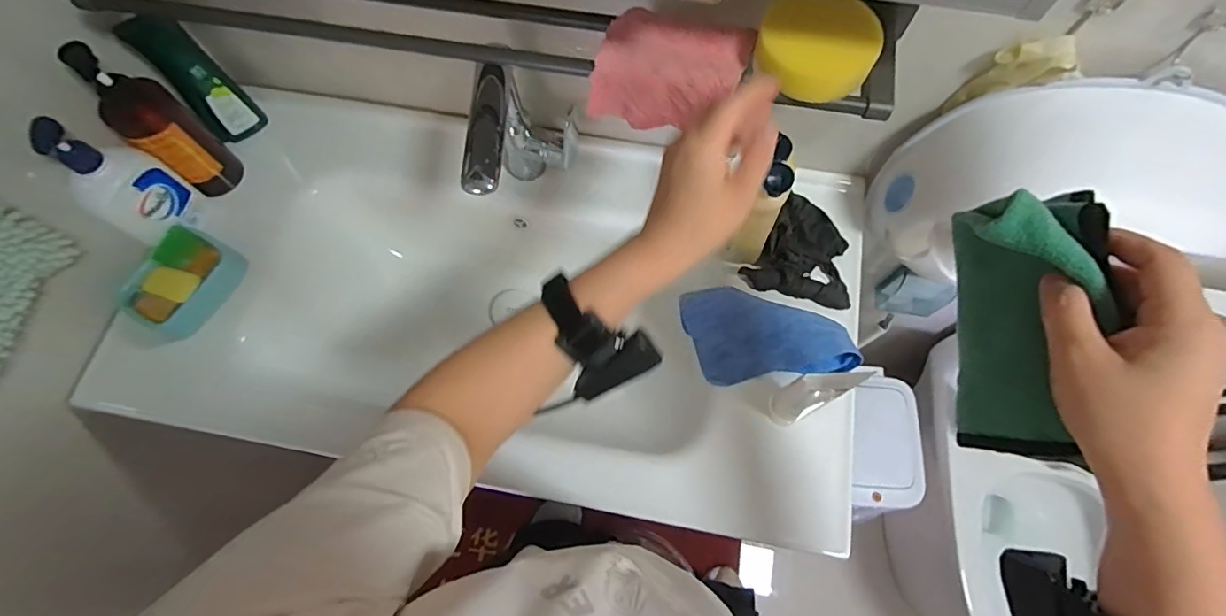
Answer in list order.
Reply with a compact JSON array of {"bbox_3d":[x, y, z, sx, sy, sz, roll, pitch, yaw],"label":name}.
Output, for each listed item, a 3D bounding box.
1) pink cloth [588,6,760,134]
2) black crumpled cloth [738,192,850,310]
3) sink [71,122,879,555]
[{"bbox_3d":[0.052,-0.216,0.498,0.131,0.065,0.091,15,71,6],"label":"pink cloth"},{"bbox_3d":[0.242,-0.085,0.665,0.133,0.043,0.145,15,71,5],"label":"black crumpled cloth"},{"bbox_3d":[-0.127,-0.004,0.738,0.870,0.164,0.490,9,70,4],"label":"sink"}]

